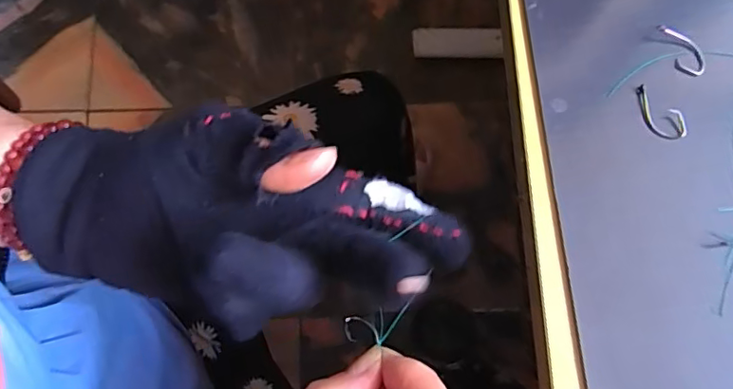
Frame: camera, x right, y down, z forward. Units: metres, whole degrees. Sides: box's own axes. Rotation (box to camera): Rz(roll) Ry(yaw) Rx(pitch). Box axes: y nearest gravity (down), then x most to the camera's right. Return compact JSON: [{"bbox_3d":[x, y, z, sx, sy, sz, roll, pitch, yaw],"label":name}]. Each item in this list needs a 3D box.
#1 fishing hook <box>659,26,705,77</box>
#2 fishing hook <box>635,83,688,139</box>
[{"bbox_3d":[0.127,-0.058,0.221,0.013,0.004,0.023,-22,79,-5],"label":"fishing hook"},{"bbox_3d":[0.115,-0.032,0.217,0.014,0.004,0.023,-10,78,-3],"label":"fishing hook"}]

